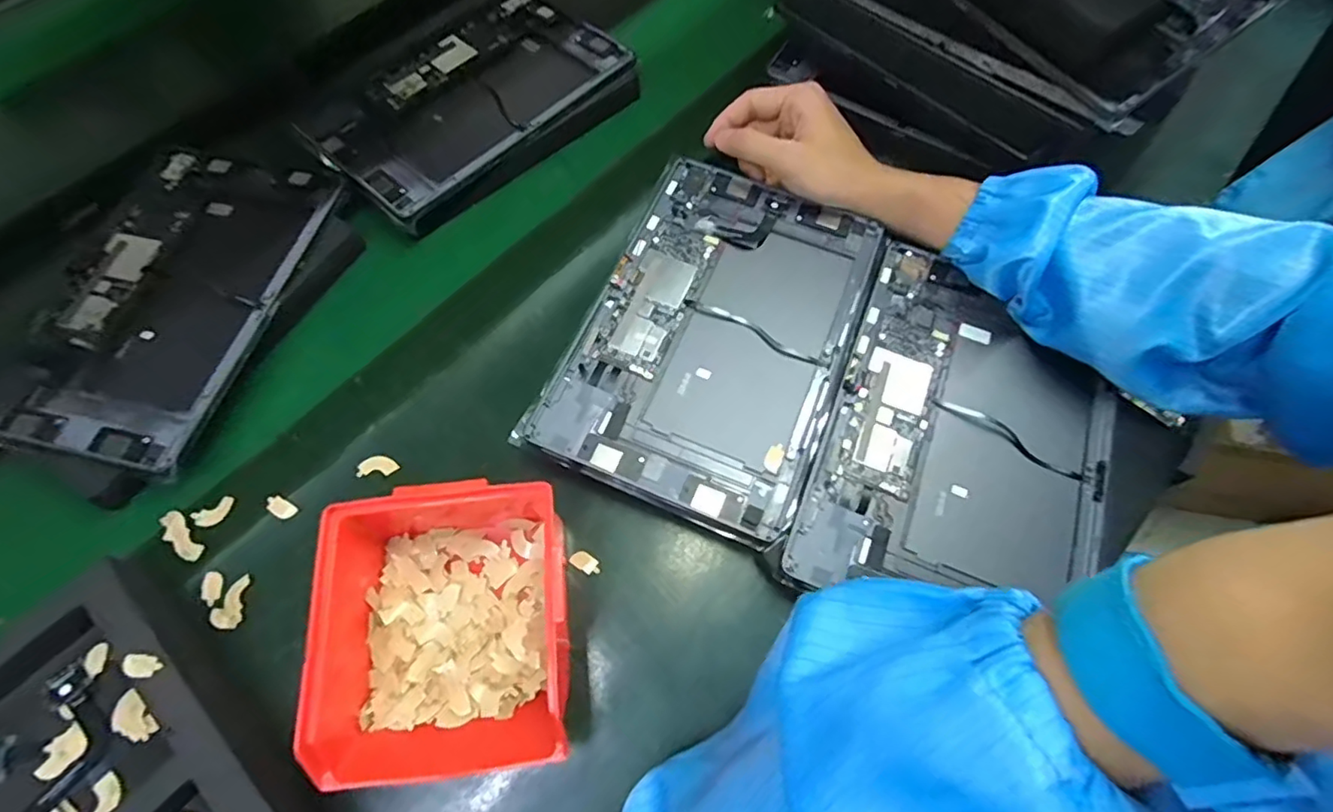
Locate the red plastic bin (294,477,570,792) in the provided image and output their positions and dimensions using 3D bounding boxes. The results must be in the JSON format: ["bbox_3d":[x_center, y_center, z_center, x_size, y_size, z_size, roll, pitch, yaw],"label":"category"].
[{"bbox_3d":[-0.117,0.116,0.306,0.123,0.056,0.140,-6,67,-2],"label":"red plastic bin"}]

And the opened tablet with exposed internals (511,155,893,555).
[{"bbox_3d":[0.035,-0.053,0.396,0.168,0.013,0.255,22,69,10],"label":"opened tablet with exposed internals"}]

